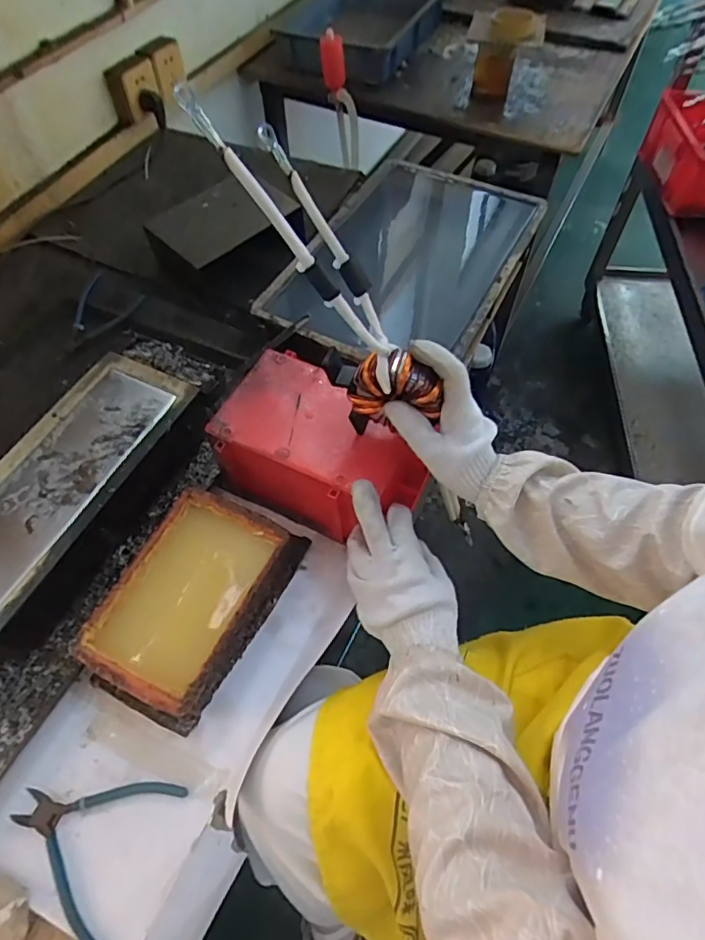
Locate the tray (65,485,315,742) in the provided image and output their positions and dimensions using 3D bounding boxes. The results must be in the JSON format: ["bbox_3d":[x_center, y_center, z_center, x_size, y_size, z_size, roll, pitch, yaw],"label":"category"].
[{"bbox_3d":[-0.163,0.135,0.558,0.136,0.064,0.217,23,62,15],"label":"tray"}]

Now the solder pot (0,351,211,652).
[{"bbox_3d":[-0.314,0.028,0.614,0.149,0.084,0.332,22,62,14],"label":"solder pot"}]

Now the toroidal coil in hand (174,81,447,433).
[{"bbox_3d":[-0.020,-0.149,0.432,0.099,0.302,0.069,-1,53,36],"label":"toroidal coil in hand"}]

